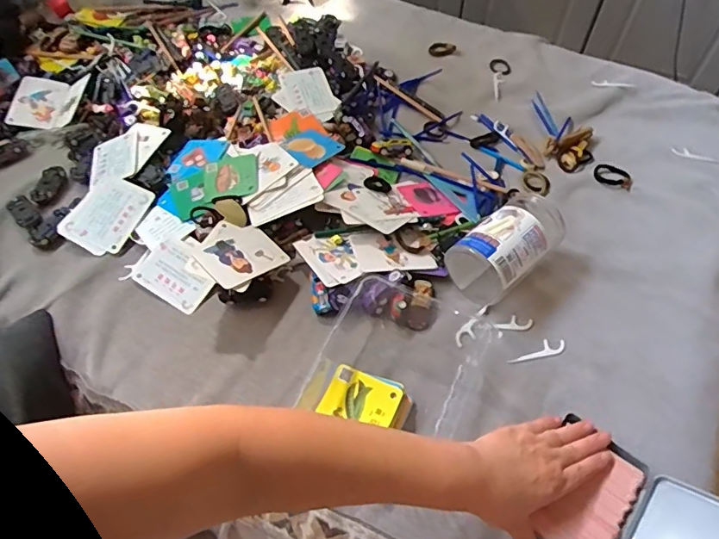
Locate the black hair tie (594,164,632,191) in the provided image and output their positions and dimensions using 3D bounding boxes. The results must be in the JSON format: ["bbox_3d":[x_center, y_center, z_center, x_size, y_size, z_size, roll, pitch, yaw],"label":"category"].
[{"bbox_3d":[0.376,-0.139,0.750,0.053,0.006,0.040,19,58,14],"label":"black hair tie"}]

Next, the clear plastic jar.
[{"bbox_3d":[0.190,-0.033,0.624,0.157,0.080,0.082,-35,61,-21],"label":"clear plastic jar"}]

